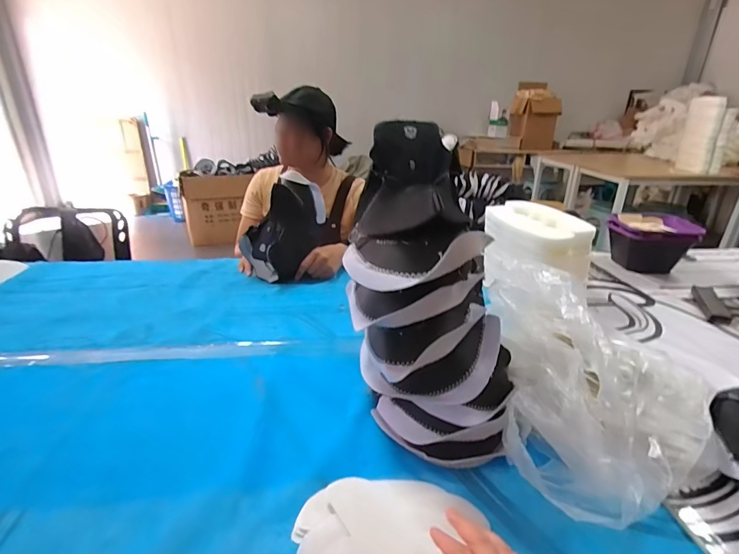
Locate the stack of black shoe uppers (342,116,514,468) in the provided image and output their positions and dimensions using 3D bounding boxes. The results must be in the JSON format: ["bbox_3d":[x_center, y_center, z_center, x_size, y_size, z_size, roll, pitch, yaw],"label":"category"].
[{"bbox_3d":[0.077,0.015,0.537,0.171,0.433,0.176,-14,3,-29],"label":"stack of black shoe uppers"}]

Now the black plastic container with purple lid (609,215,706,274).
[{"bbox_3d":[0.782,-0.093,1.146,0.215,0.136,0.181,17,28,31],"label":"black plastic container with purple lid"}]

